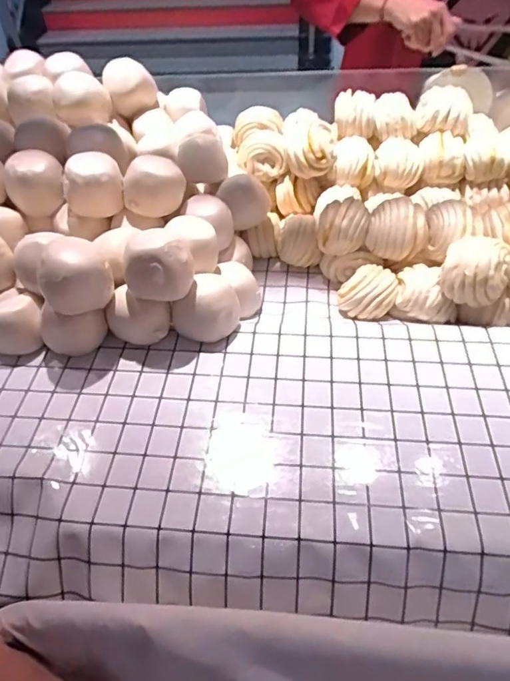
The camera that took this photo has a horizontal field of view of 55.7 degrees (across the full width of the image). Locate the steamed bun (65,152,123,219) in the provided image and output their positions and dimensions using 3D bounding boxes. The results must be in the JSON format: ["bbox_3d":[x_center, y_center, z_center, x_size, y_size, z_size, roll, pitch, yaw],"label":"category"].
[{"bbox_3d":[-0.242,-0.230,0.723,0.083,0.076,0.083,-17,49,-12],"label":"steamed bun"}]

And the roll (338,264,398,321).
[{"bbox_3d":[0.171,-0.078,0.735,0.086,0.049,0.083,-3,46,3],"label":"roll"}]

